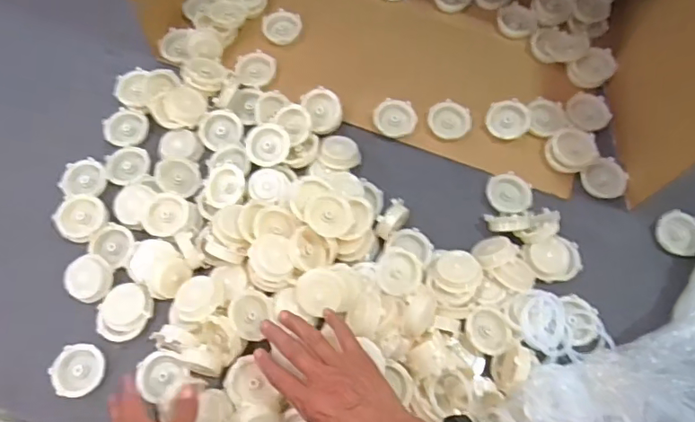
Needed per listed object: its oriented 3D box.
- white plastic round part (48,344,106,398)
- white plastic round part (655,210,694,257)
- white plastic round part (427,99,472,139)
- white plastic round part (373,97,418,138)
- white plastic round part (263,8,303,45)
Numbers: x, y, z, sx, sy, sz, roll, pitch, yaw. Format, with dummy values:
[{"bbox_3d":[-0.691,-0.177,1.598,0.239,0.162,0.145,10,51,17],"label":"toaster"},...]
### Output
[{"bbox_3d":[-0.312,0.184,0.601,0.056,0.020,0.057,0,69,0],"label":"white plastic round part"},{"bbox_3d":[0.443,0.030,0.691,0.055,0.012,0.057,2,86,7],"label":"white plastic round part"},{"bbox_3d":[0.145,-0.128,0.739,0.059,0.010,0.056,8,83,5],"label":"white plastic round part"},{"bbox_3d":[0.067,-0.131,0.736,0.060,0.022,0.053,-6,69,-2],"label":"white plastic round part"},{"bbox_3d":[-0.101,-0.281,0.793,0.056,0.011,0.053,0,69,0],"label":"white plastic round part"}]

